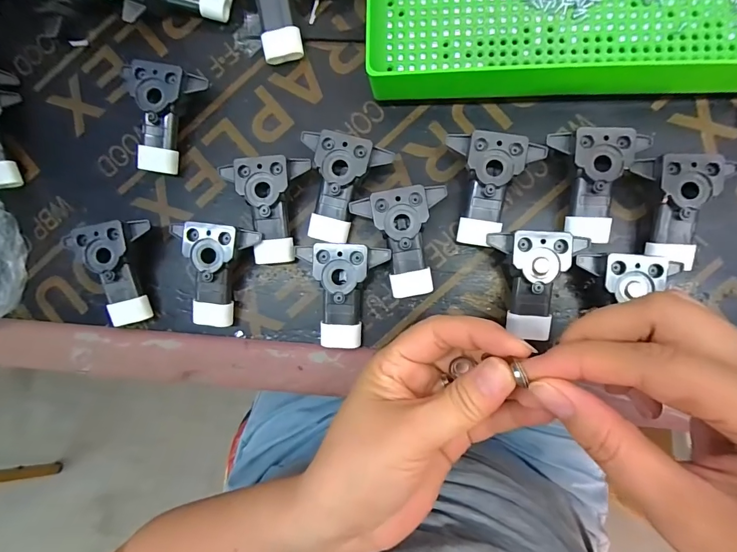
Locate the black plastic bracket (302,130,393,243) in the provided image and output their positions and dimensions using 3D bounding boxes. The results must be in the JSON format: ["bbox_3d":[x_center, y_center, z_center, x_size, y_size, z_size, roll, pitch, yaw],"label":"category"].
[{"bbox_3d":[-0.019,-0.055,0.241,0.050,0.028,0.064,17,90,5],"label":"black plastic bracket"}]

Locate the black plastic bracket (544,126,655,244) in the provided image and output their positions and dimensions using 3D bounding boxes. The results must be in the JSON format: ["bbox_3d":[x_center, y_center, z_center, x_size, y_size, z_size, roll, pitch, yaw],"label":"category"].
[{"bbox_3d":[0.135,-0.054,0.227,0.056,0.025,0.063,1,89,4],"label":"black plastic bracket"}]

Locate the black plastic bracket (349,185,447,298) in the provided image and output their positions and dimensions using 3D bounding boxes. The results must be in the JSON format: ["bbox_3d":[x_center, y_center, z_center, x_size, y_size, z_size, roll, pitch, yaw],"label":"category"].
[{"bbox_3d":[0.022,-0.020,0.231,0.054,0.018,0.065,-7,88,4],"label":"black plastic bracket"}]

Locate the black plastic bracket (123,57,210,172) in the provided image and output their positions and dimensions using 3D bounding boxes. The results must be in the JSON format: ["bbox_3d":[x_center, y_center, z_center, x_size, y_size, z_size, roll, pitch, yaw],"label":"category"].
[{"bbox_3d":[-0.136,-0.102,0.248,0.050,0.023,0.065,13,90,5],"label":"black plastic bracket"}]

